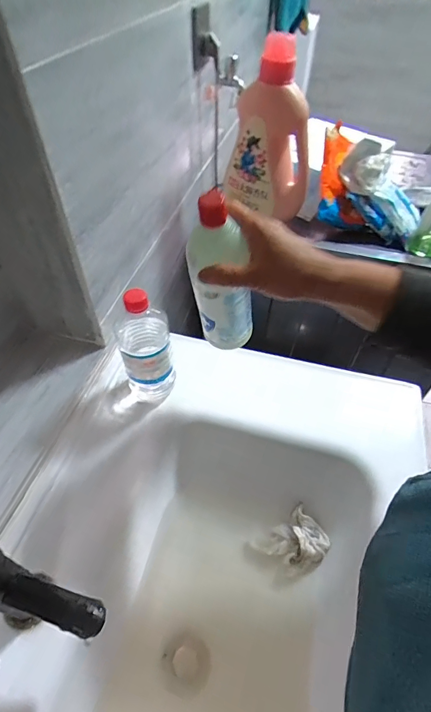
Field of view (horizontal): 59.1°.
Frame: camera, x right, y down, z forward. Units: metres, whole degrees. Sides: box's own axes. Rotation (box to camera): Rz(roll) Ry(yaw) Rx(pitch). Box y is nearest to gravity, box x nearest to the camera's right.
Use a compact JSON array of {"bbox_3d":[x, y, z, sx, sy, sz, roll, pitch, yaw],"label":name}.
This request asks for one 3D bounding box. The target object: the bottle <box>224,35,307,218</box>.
[{"bbox_3d":[0.093,-0.379,0.661,0.143,0.262,0.115,0,49,0],"label":"bottle"}]

